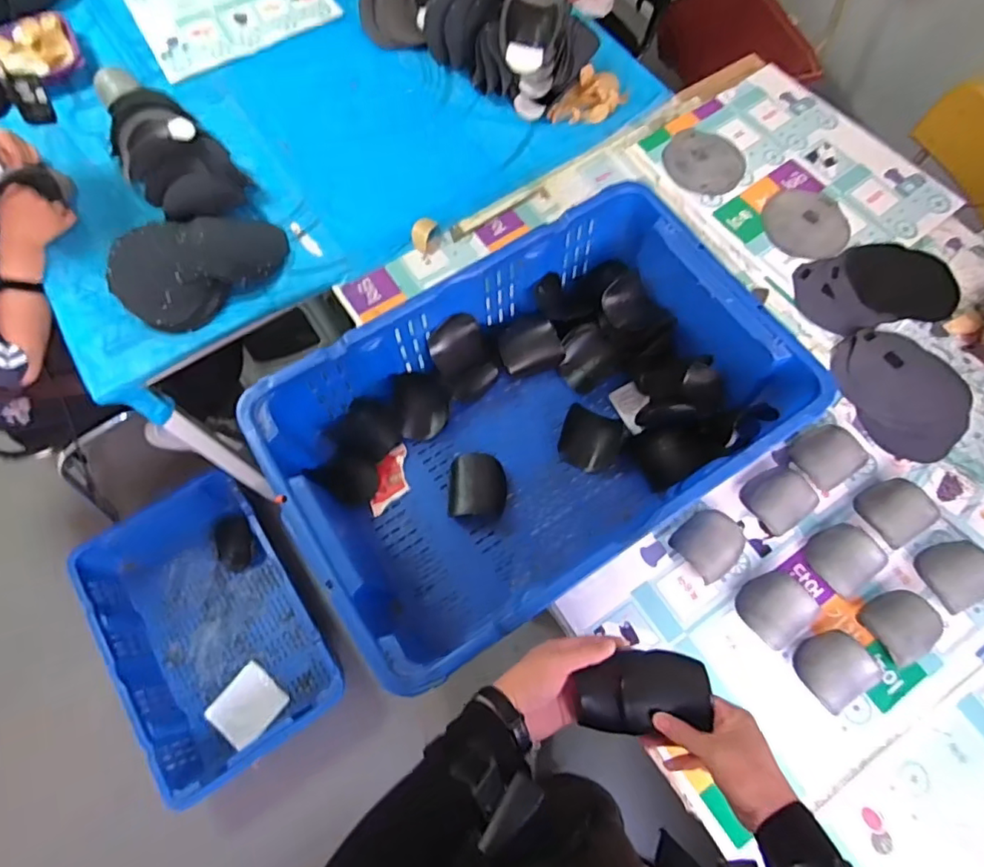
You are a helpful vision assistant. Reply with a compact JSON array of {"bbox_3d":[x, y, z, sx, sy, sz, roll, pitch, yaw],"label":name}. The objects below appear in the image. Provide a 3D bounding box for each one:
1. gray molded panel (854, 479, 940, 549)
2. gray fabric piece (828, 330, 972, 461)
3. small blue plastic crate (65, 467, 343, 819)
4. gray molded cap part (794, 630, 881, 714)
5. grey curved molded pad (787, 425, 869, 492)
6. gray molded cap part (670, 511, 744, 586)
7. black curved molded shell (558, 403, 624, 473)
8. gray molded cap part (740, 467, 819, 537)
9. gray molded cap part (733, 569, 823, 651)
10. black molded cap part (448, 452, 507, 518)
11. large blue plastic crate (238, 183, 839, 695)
[{"bbox_3d":[0.579,0.109,0.824,0.094,0.030,0.084,-26,70,-10],"label":"gray molded panel"},{"bbox_3d":[0.674,-0.076,0.925,0.209,0.050,0.221,0,68,0],"label":"gray fabric piece"},{"bbox_3d":[-0.711,0.481,1.470,0.426,0.185,0.693,-32,72,-12],"label":"small blue plastic crate"},{"bbox_3d":[0.451,0.308,0.758,0.094,0.030,0.087,-30,71,-12],"label":"gray molded cap part"},{"bbox_3d":[0.518,0.033,0.891,0.110,0.030,0.088,-30,71,-12],"label":"grey curved molded pad"},{"bbox_3d":[0.309,0.155,0.810,0.093,0.041,0.085,-36,73,-14],"label":"gray molded cap part"},{"bbox_3d":[0.149,0.010,0.852,0.093,0.045,0.093,17,69,6],"label":"black curved molded shell"},{"bbox_3d":[0.419,0.094,0.839,0.096,0.040,0.089,-35,72,-13],"label":"gray molded cap part"},{"bbox_3d":[0.394,0.241,0.802,0.093,0.030,0.087,-28,71,-11],"label":"gray molded cap part"},{"bbox_3d":[-0.019,0.077,0.832,0.085,0.041,0.091,2,68,0],"label":"black molded cap part"},{"bbox_3d":[0.056,-0.021,0.809,0.644,0.169,0.424,-32,72,-13],"label":"large blue plastic crate"}]

